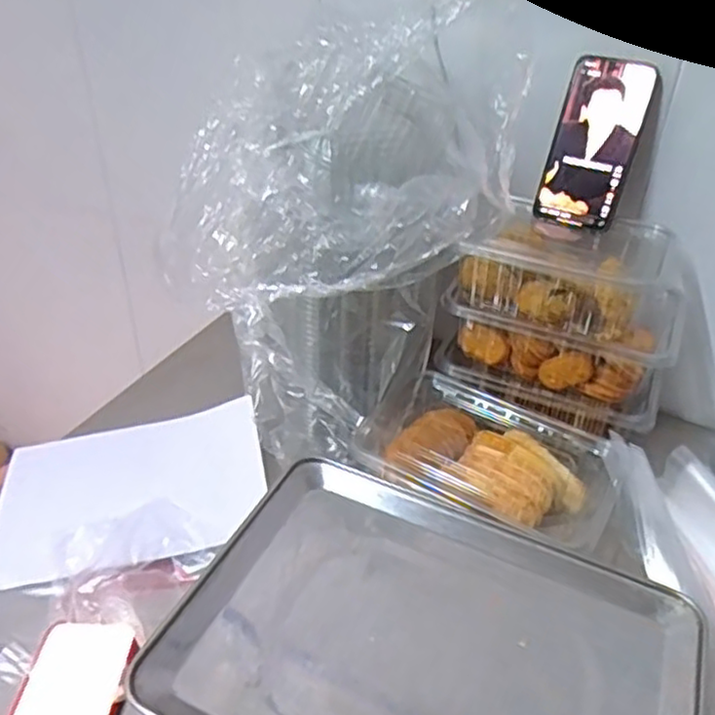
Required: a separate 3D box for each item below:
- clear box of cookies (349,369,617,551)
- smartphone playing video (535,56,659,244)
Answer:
[{"bbox_3d":[0.132,0.112,0.684,0.239,0.080,0.155,21,42,24],"label":"clear box of cookies"},{"bbox_3d":[0.239,-0.211,0.682,0.079,0.169,0.014,20,14,22],"label":"smartphone playing video"}]

